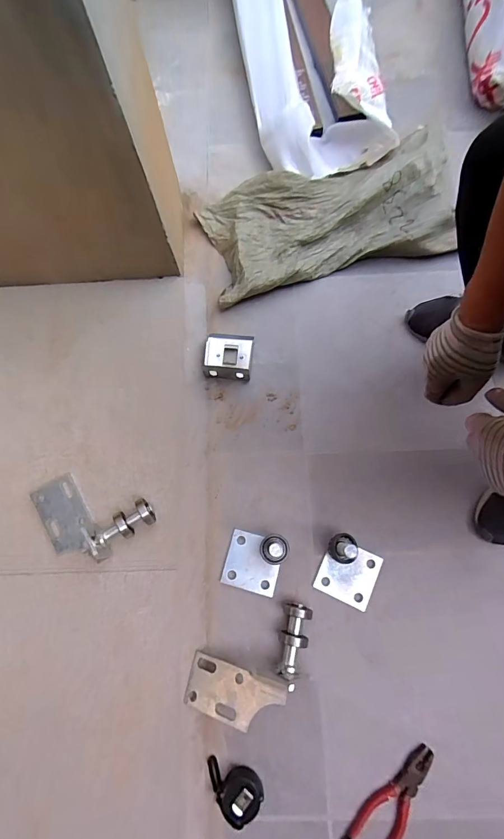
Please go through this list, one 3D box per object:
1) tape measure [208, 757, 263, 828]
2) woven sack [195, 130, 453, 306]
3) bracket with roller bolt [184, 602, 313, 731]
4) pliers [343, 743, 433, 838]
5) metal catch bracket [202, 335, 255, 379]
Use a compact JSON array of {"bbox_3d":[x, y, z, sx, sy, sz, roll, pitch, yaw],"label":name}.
[{"bbox_3d":[-0.030,0.595,0.632,0.096,0.032,0.070,10,73,4],"label":"tape measure"},{"bbox_3d":[0.161,-0.458,0.895,0.535,0.116,0.289,-14,73,-3],"label":"woven sack"},{"bbox_3d":[0.004,0.407,0.652,0.248,0.091,0.115,-25,74,-6],"label":"bracket with roller bolt"},{"bbox_3d":[0.227,0.611,0.634,0.065,0.013,0.190,38,77,12],"label":"pliers"},{"bbox_3d":[-0.051,-0.140,0.837,0.105,0.059,0.103,3,73,2],"label":"metal catch bracket"}]

